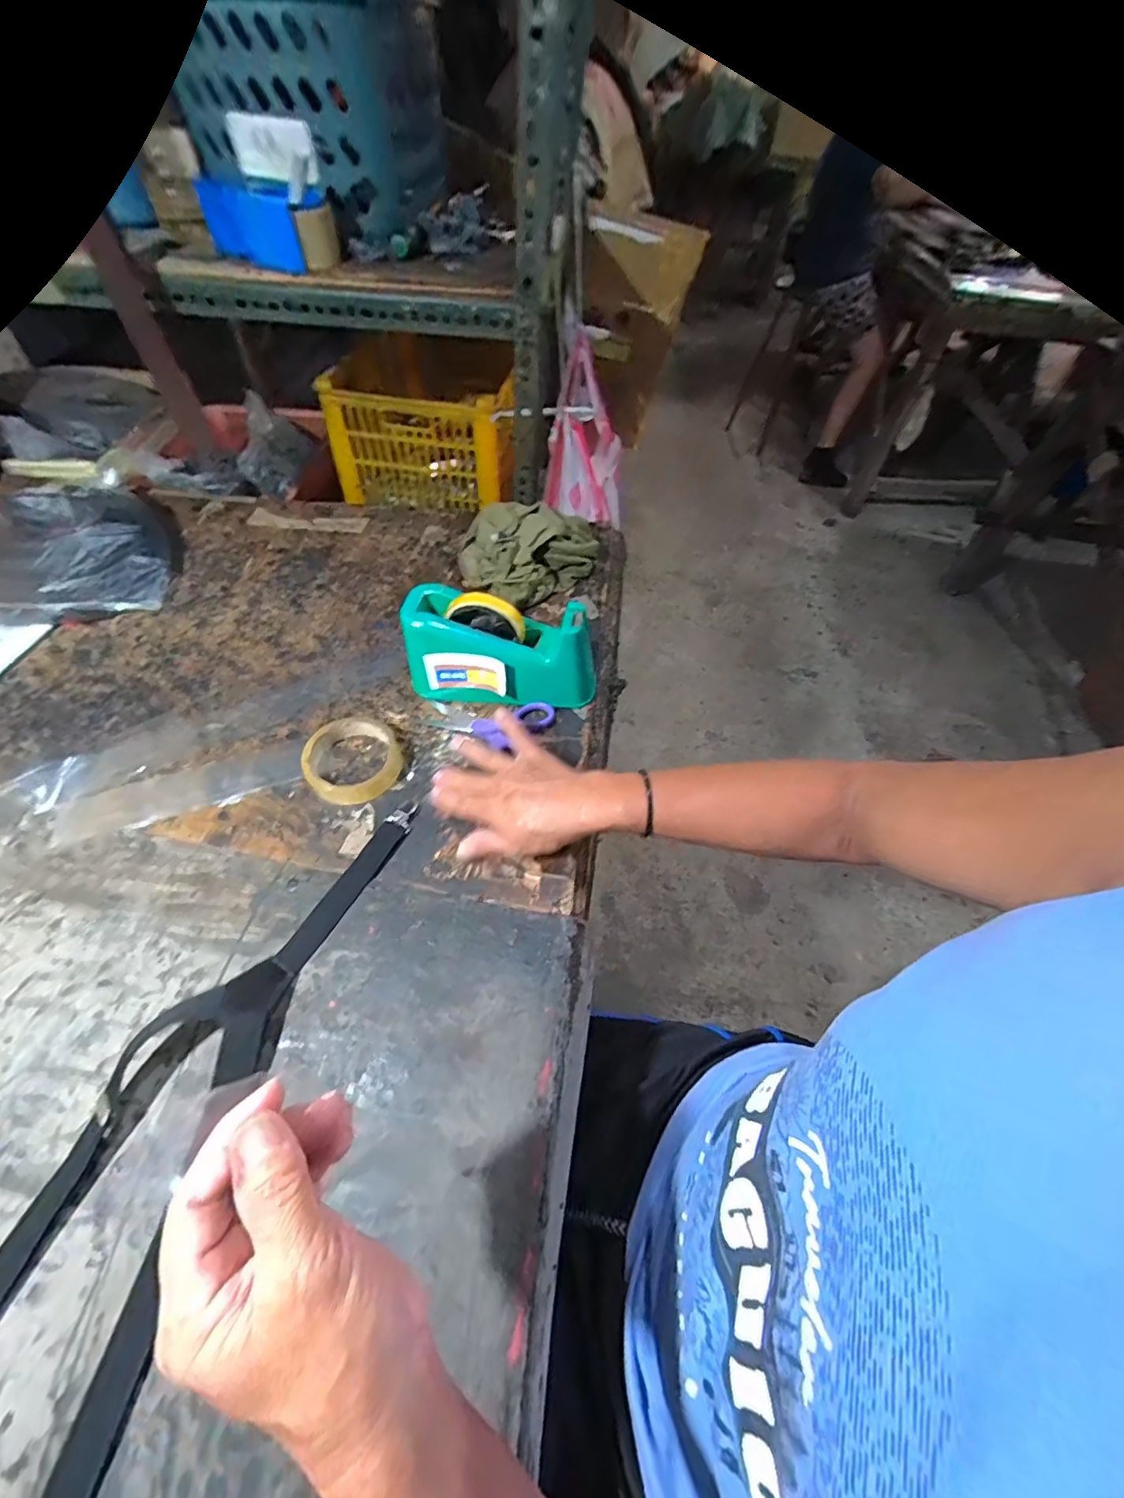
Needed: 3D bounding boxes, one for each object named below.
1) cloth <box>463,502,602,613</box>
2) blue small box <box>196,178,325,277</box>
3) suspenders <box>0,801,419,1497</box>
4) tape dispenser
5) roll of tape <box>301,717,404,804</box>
[{"bbox_3d":[-0.045,-0.262,0.697,0.179,0.083,0.137,5,55,2],"label":"cloth"},{"bbox_3d":[-0.332,-0.582,0.591,0.127,0.061,0.057,20,55,10],"label":"blue small box"},{"bbox_3d":[-0.289,0.298,0.342,0.149,0.026,0.625,11,56,6],"label":"suspenders"},{"bbox_3d":[-0.065,-0.105,0.576,0.200,0.110,0.067,6,55,3],"label":"tape dispenser"},{"bbox_3d":[-0.212,0.010,0.541,0.091,0.031,0.089,1,55,-1],"label":"roll of tape"}]

